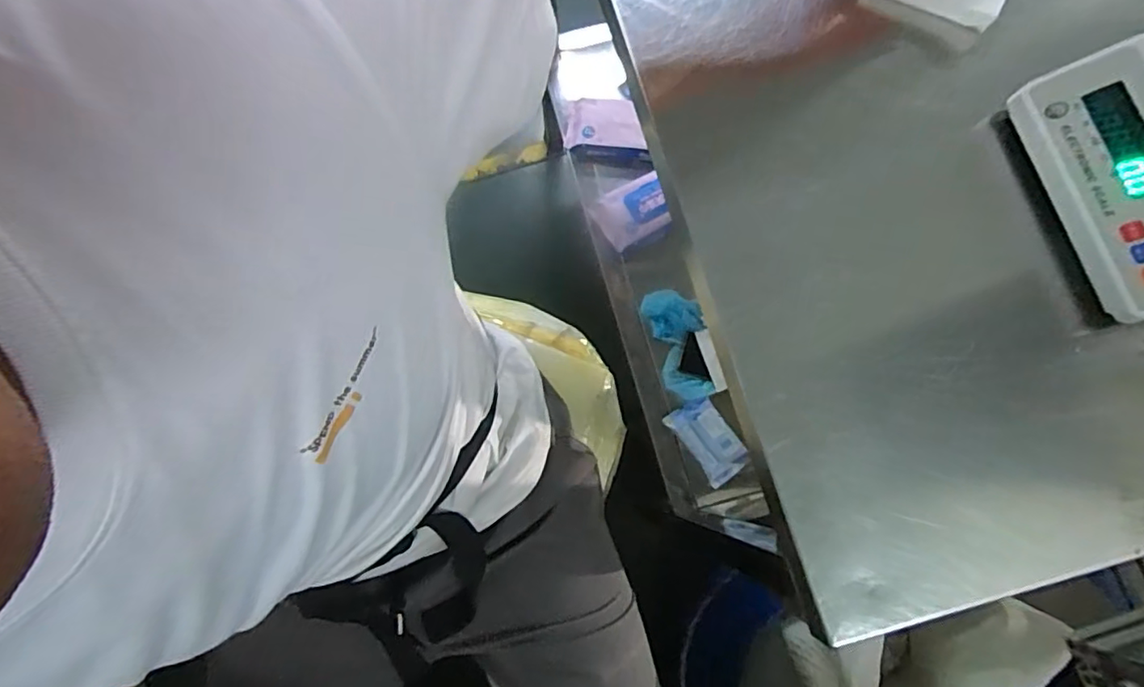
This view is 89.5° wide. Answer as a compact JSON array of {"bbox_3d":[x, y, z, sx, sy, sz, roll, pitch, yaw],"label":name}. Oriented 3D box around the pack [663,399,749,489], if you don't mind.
[{"bbox_3d":[0.228,0.161,0.969,0.082,0.027,0.139,-35,79,-7],"label":"pack"}]

